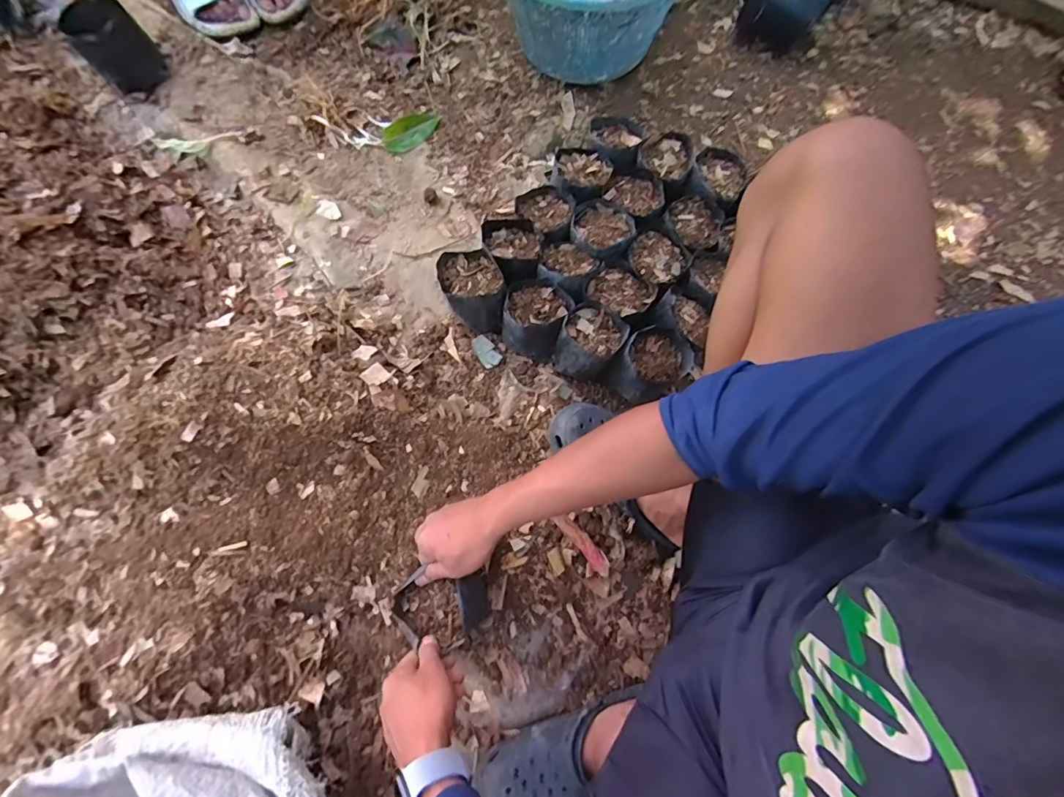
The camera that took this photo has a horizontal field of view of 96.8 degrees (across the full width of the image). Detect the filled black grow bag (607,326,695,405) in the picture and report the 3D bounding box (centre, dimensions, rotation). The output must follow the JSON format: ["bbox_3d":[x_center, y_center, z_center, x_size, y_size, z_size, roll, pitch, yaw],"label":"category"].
[{"bbox_3d":[0.185,-0.056,0.721,0.095,0.096,0.095,-42,76,-12],"label":"filled black grow bag"}]

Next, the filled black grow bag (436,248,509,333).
[{"bbox_3d":[-0.090,-0.161,0.746,0.097,0.099,0.119,-18,73,-5],"label":"filled black grow bag"}]

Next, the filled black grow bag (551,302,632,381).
[{"bbox_3d":[0.086,-0.082,0.722,0.089,0.084,0.092,30,75,10],"label":"filled black grow bag"}]

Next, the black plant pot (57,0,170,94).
[{"bbox_3d":[-0.777,-0.660,0.883,0.111,0.112,0.104,0,72,0],"label":"black plant pot"}]

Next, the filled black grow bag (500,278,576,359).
[{"bbox_3d":[0.006,-0.123,0.734,0.095,0.083,0.101,22,73,7],"label":"filled black grow bag"}]

